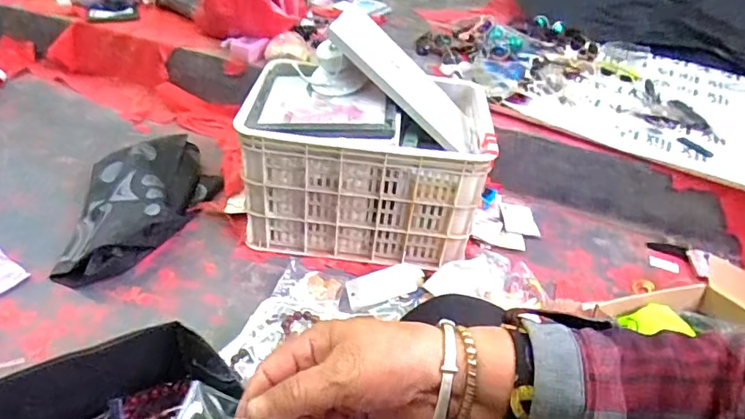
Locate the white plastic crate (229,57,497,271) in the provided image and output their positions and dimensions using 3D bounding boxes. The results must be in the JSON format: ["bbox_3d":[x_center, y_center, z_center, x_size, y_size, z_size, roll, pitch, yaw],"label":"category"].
[{"bbox_3d":[-0.007,-0.106,1.166,0.507,0.310,0.370,9,37,3],"label":"white plastic crate"}]

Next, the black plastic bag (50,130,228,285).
[{"bbox_3d":[-0.527,-0.039,1.151,0.263,0.137,0.479,6,36,0],"label":"black plastic bag"}]

